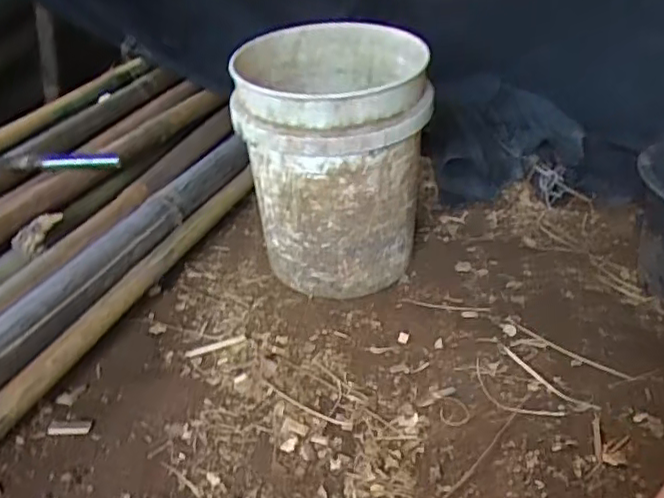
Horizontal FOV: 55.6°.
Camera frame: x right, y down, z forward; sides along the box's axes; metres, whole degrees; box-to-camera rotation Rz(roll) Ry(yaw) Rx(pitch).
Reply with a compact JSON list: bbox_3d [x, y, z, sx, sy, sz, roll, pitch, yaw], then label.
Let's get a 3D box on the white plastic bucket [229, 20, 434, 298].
[{"bbox_3d":[0.000,-0.146,1.076,0.281,0.402,0.365,-1,31,-1],"label":"white plastic bucket"}]

